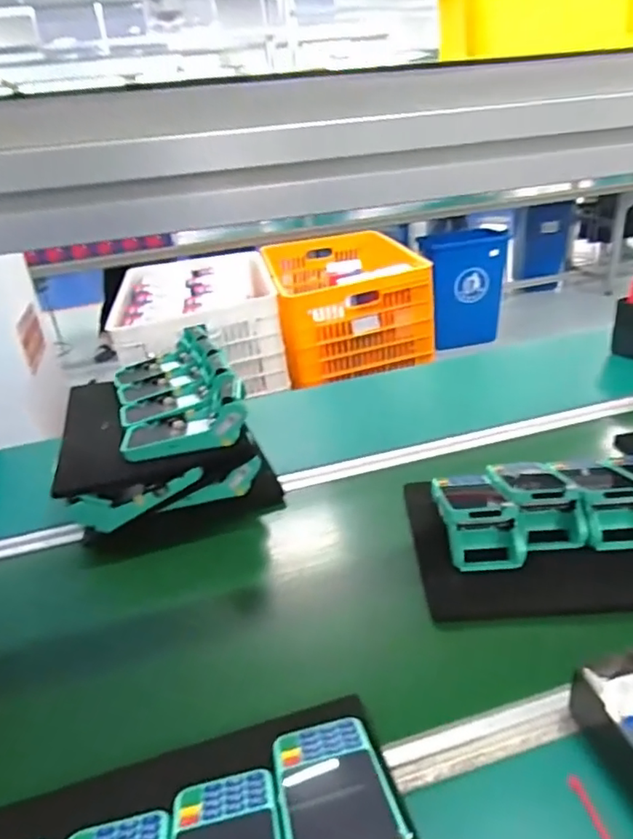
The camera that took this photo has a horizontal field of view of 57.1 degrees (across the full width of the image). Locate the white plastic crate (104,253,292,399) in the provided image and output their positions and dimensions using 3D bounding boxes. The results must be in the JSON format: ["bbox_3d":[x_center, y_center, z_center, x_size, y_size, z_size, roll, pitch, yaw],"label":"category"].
[{"bbox_3d":[-0.360,-0.297,1.840,0.479,0.265,0.634,-9,27,-8],"label":"white plastic crate"}]

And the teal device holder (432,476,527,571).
[{"bbox_3d":[0.191,0.104,0.699,0.084,0.053,0.168,-2,26,5],"label":"teal device holder"}]

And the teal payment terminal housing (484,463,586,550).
[{"bbox_3d":[0.269,0.096,0.721,0.083,0.062,0.156,-4,26,2],"label":"teal payment terminal housing"}]

